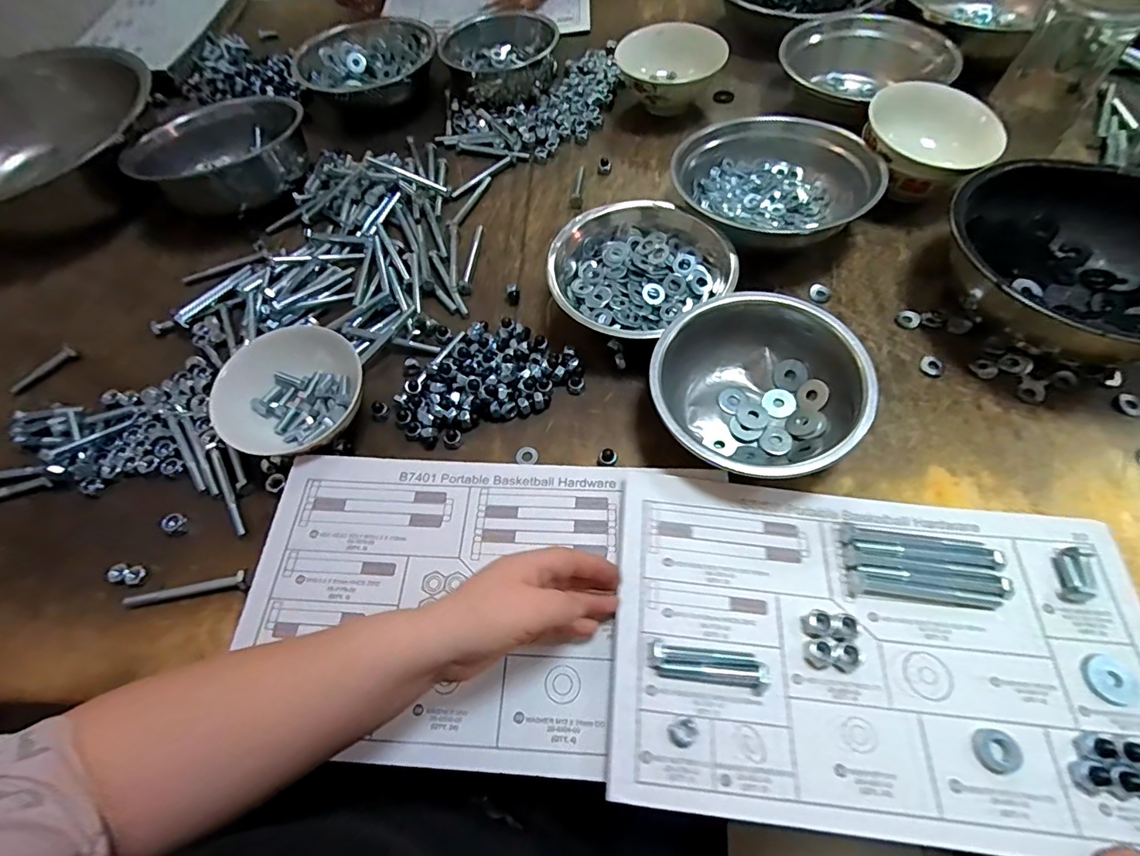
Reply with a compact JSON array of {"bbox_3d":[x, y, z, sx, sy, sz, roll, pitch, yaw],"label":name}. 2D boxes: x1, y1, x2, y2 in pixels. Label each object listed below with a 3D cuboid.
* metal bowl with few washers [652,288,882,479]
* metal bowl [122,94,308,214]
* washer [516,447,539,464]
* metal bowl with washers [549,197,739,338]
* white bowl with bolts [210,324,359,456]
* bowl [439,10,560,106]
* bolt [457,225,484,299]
[{"bbox_3d":[0.158,-0.031,0.439,0.164,0.071,0.160,7,60,8],"label":"metal bowl with few washers"},{"bbox_3d":[-0.444,-0.355,0.656,0.189,0.068,0.190,-2,59,3],"label":"metal bowl"},{"bbox_3d":[-0.040,0.025,0.462,0.019,0.004,0.020,3,57,-4],"label":"washer"},{"bbox_3d":[0.072,-0.168,0.530,0.176,0.066,0.162,-2,59,3],"label":"metal bowl with washers"},{"bbox_3d":[-0.253,-0.032,0.467,0.130,0.062,0.119,4,60,6],"label":"white bowl with bolts"},{"bbox_3d":[-0.088,-0.558,0.758,0.132,0.071,0.162,40,69,23],"label":"bowl"},{"bbox_3d":[-0.113,-0.201,0.590,0.014,0.009,0.115,3,60,6],"label":"bolt"}]

